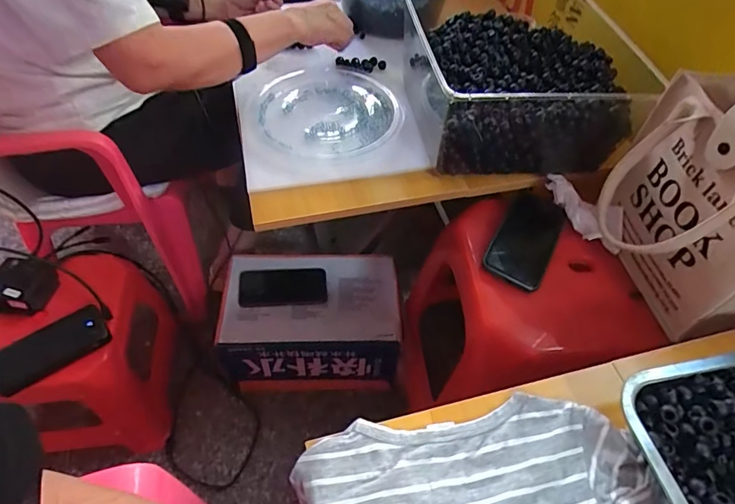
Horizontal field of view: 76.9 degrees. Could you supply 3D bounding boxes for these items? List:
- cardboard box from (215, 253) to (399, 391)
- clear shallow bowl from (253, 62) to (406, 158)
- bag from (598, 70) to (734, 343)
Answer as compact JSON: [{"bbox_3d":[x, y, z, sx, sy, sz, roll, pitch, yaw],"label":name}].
[{"bbox_3d":[-0.110,0.150,0.948,0.323,0.213,0.207,1,52,-2],"label":"cardboard box"},{"bbox_3d":[-0.060,-0.221,0.721,0.215,0.034,0.224,1,52,-2],"label":"clear shallow bowl"},{"bbox_3d":[0.385,-0.058,0.516,0.193,0.244,0.221,-1,52,-4],"label":"bag"}]

